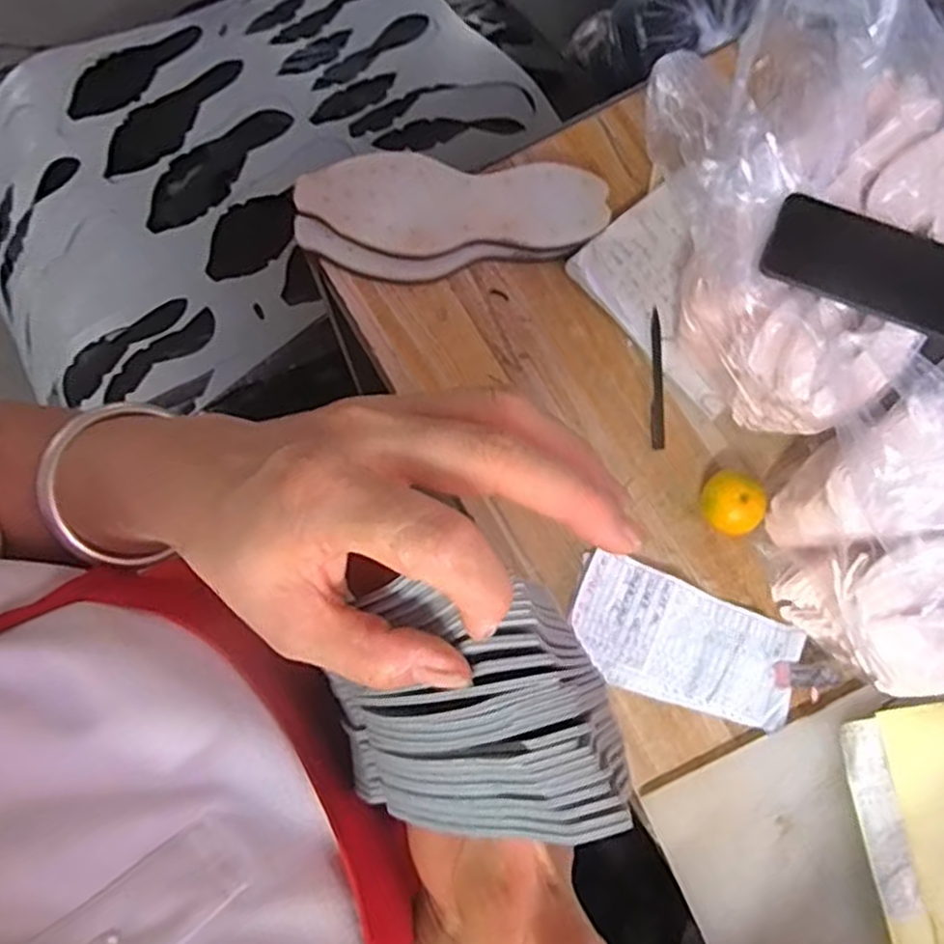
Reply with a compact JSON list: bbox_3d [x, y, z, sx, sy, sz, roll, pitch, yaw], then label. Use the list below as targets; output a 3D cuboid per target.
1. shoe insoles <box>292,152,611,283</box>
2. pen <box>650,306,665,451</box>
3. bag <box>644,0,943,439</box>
[{"bbox_3d":[-0.022,-0.244,0.727,0.292,0.033,0.116,6,94,1],"label":"shoe insoles"},{"bbox_3d":[0.178,-0.091,0.724,0.012,0.014,0.140,0,76,-1],"label":"pen"},{"bbox_3d":[0.306,-0.223,0.618,0.242,0.261,0.324,-15,77,-5],"label":"bag"}]

